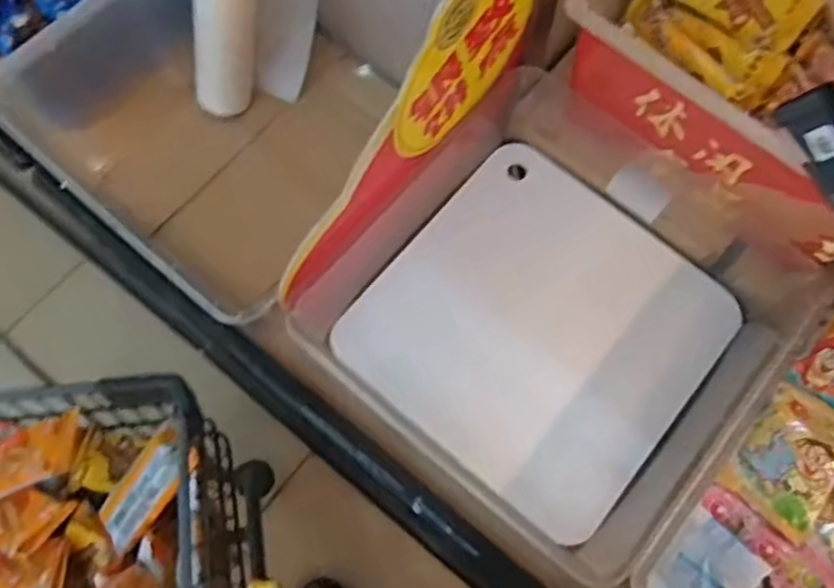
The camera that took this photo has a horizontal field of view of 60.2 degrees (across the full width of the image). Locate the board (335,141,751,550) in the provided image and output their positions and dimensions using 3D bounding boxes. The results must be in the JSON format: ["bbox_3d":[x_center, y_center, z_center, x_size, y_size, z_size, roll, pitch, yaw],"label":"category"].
[{"bbox_3d":[0.104,0.024,0.606,0.263,0.020,0.264,39,74,12],"label":"board"}]

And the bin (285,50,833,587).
[{"bbox_3d":[0.112,-0.003,0.568,0.319,0.116,0.313,42,75,13],"label":"bin"}]

